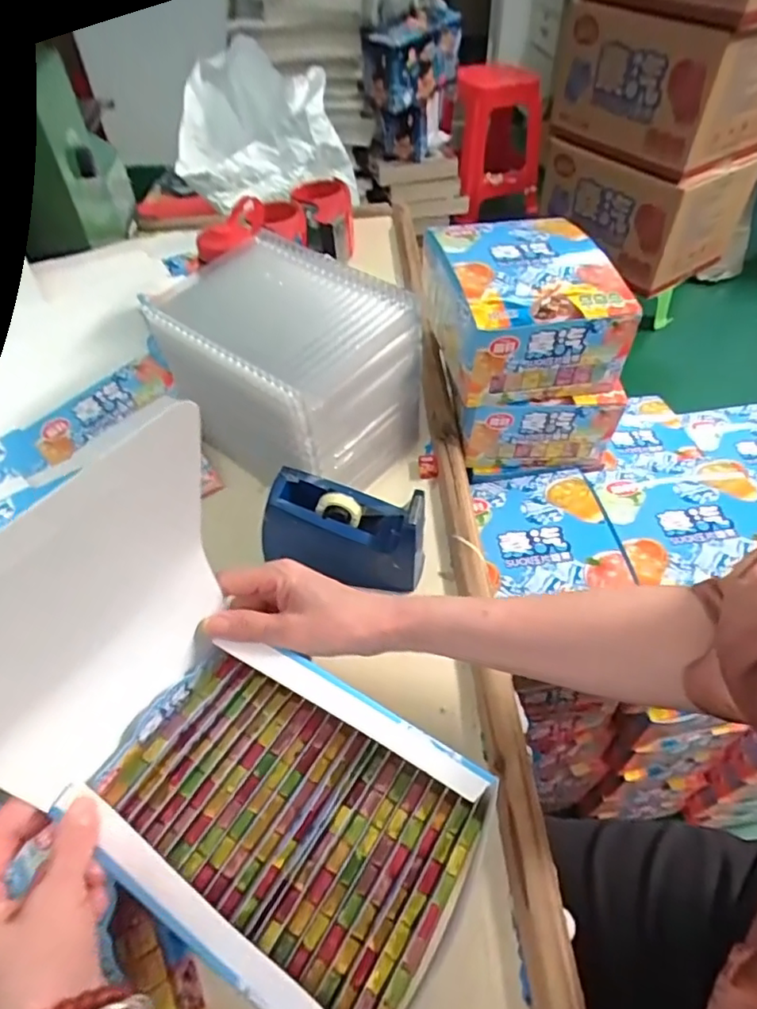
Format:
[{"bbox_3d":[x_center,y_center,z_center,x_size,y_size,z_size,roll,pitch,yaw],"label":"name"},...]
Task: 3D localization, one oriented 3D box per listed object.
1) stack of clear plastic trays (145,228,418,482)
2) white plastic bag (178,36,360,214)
[{"bbox_3d":[-0.097,-0.133,0.556,0.229,0.154,0.151,32,57,25],"label":"stack of clear plastic trays"},{"bbox_3d":[-0.228,-0.756,1.184,0.347,0.218,0.247,-1,49,0],"label":"white plastic bag"}]

